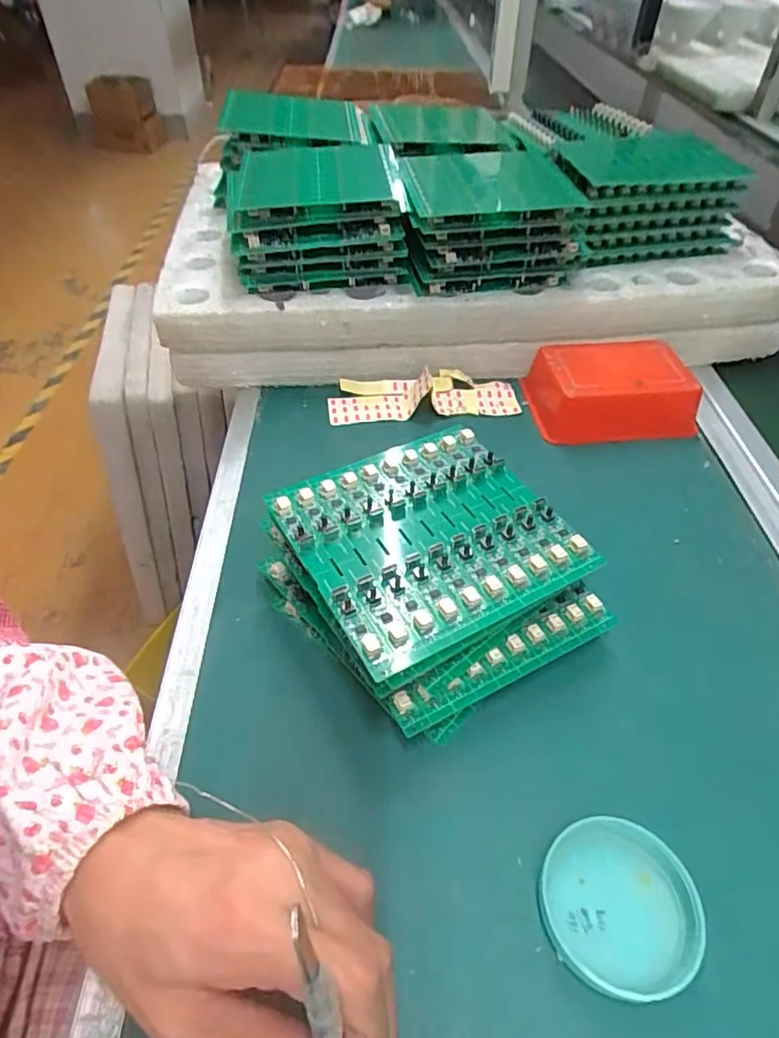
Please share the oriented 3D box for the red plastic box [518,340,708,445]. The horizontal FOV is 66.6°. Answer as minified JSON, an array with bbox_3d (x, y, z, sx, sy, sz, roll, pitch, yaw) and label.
[{"bbox_3d":[0.182,-0.109,0.495,0.126,0.044,0.090,-4,46,-3],"label":"red plastic box"}]

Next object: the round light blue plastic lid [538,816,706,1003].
[{"bbox_3d":[0.098,0.164,0.254,0.062,0.012,0.062,-1,46,1],"label":"round light blue plastic lid"}]

